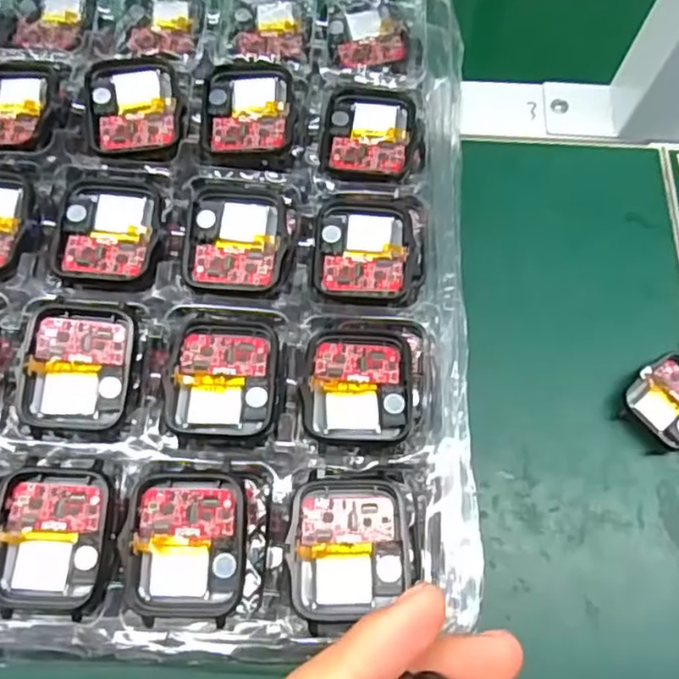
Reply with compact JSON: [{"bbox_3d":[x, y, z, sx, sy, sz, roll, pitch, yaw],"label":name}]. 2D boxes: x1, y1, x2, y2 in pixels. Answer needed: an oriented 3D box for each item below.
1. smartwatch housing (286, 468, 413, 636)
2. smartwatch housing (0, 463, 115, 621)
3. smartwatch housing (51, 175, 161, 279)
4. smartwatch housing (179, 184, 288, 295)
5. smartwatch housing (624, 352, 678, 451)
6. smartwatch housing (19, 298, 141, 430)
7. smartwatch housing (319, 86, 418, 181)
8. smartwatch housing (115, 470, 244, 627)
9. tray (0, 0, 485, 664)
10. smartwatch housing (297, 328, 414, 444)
[{"bbox_3d":[0.004,0.066,0.205,0.039,0.005,0.045,3,68,0],"label":"smartwatch housing"},{"bbox_3d":[-0.093,0.065,0.211,0.039,0.008,0.046,1,68,-1],"label":"smartwatch housing"},{"bbox_3d":[-0.088,-0.043,0.247,0.038,0.005,0.044,4,68,1],"label":"smartwatch housing"},{"bbox_3d":[-0.040,-0.040,0.247,0.038,0.005,0.042,3,68,0],"label":"smartwatch housing"},{"bbox_3d":[0.161,0.029,0.312,0.042,0.010,0.038,-38,74,-13],"label":"smartwatch housing"},{"bbox_3d":[-0.090,0.008,0.224,0.036,0.008,0.044,4,68,1],"label":"smartwatch housing"},{"bbox_3d":[0.012,-0.087,0.269,0.037,0.004,0.045,4,68,1],"label":"smartwatch housing"},{"bbox_3d":[-0.048,0.065,0.204,0.037,0.009,0.045,3,68,0],"label":"smartwatch housing"},{"bbox_3d":[-0.084,-0.035,0.259,0.271,0.041,0.284,2,70,0],"label":"tray"},{"bbox_3d":[0.007,0.016,0.227,0.038,0.005,0.042,3,68,1],"label":"smartwatch housing"}]

